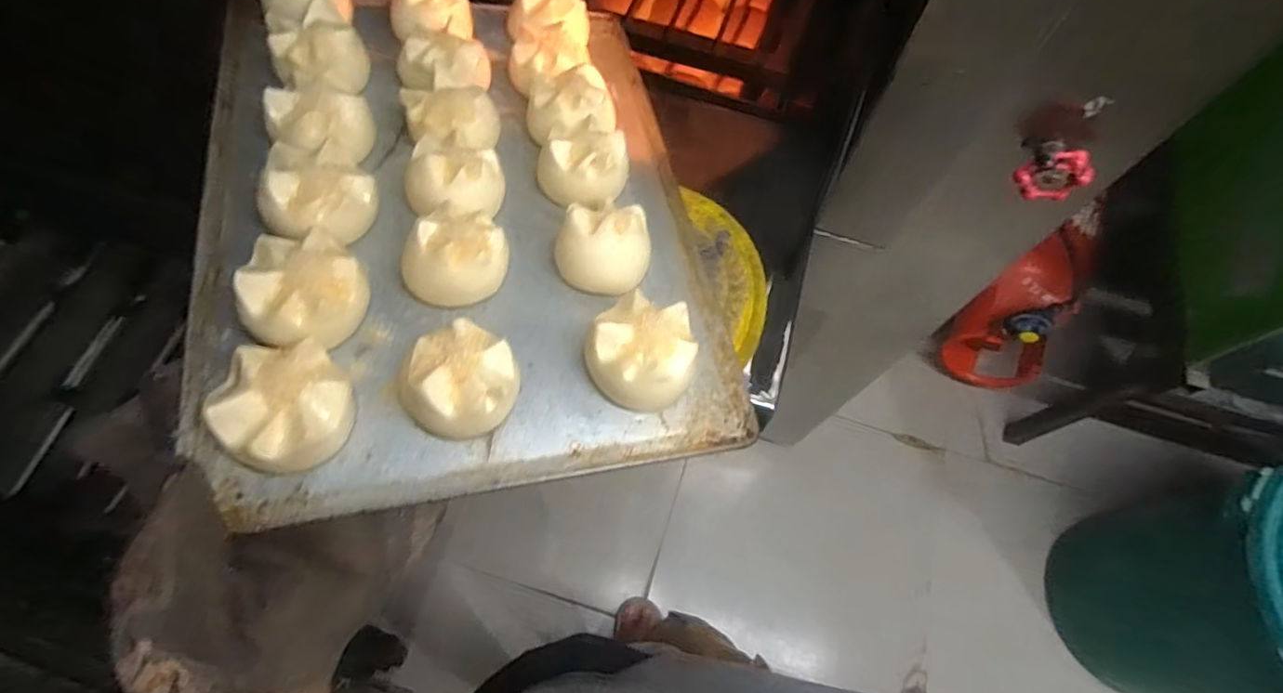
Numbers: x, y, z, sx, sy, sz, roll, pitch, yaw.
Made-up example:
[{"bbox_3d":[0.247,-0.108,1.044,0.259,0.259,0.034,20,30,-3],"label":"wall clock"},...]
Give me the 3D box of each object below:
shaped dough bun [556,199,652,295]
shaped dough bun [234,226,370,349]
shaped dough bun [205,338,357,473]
[{"bbox_3d":[-0.023,-0.072,0.403,0.059,0.039,0.064,1,61,-2],"label":"shaped dough bun"},{"bbox_3d":[-0.193,-0.031,0.344,0.063,0.041,0.066,-31,67,-19],"label":"shaped dough bun"},{"bbox_3d":[-0.188,0.031,0.316,0.060,0.037,0.060,1,61,-2],"label":"shaped dough bun"}]

